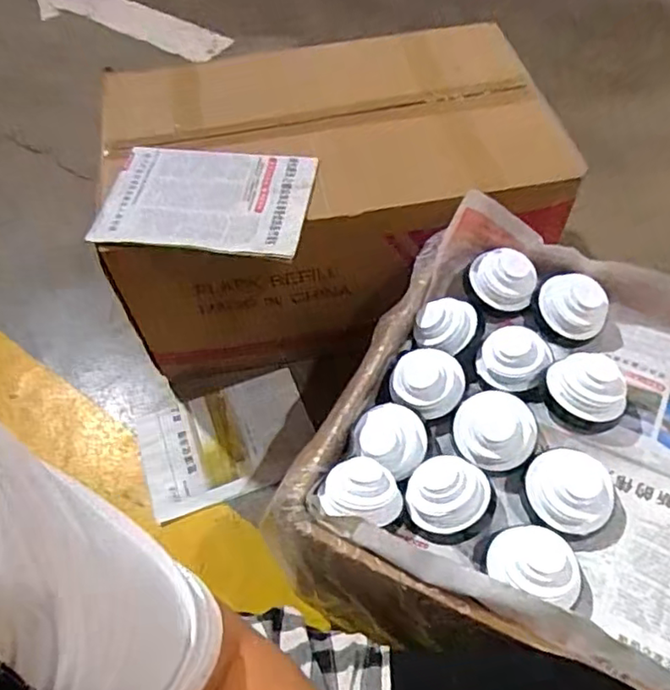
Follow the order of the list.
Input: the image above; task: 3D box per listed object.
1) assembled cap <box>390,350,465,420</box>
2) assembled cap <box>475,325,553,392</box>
[{"bbox_3d":[0.103,0.037,0.660,0.070,0.039,0.070,-1,55,1],"label":"assembled cap"},{"bbox_3d":[0.202,0.011,0.683,0.072,0.039,0.074,-1,55,1],"label":"assembled cap"}]

